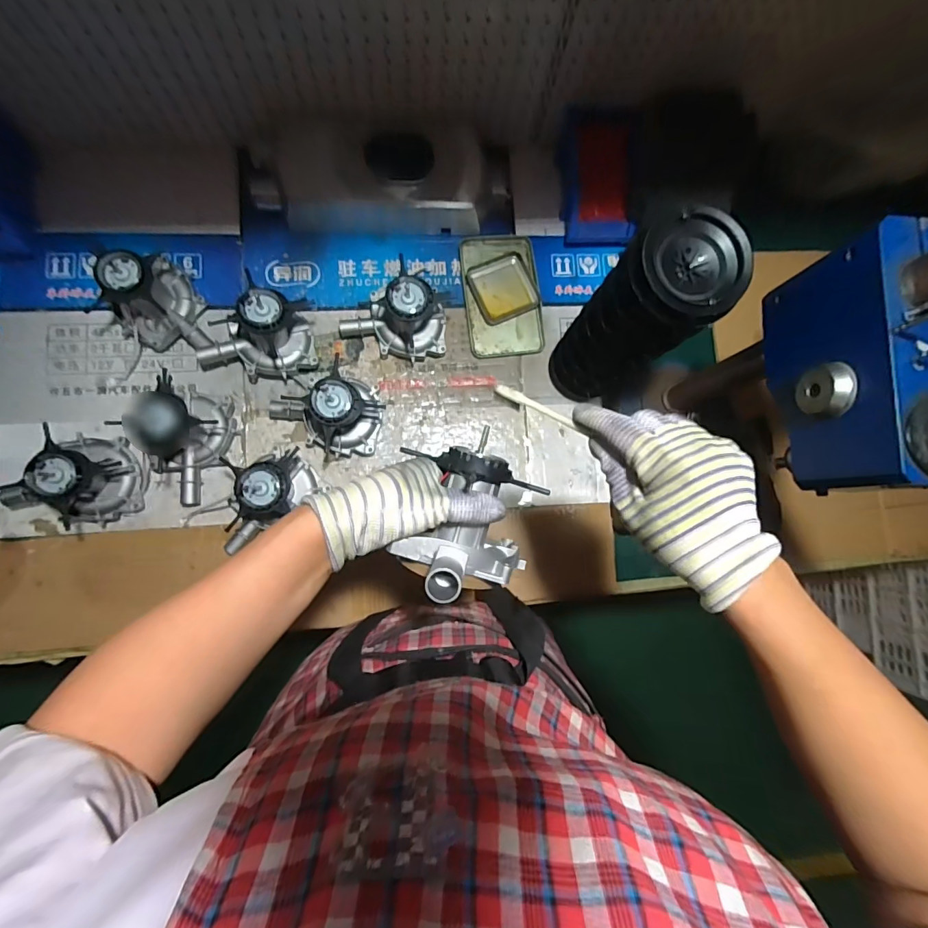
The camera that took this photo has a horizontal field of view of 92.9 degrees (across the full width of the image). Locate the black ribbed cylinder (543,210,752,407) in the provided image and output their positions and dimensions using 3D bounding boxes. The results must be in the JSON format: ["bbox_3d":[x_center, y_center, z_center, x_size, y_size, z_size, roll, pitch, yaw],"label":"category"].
[{"bbox_3d":[0.189,-0.154,0.542,0.091,0.321,0.096,1,82,-6],"label":"black ribbed cylinder"}]

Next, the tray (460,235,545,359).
[{"bbox_3d":[0.062,-0.270,0.707,0.119,0.013,0.197,-6,83,-6],"label":"tray"}]

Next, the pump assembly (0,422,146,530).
[{"bbox_3d":[-0.518,0.016,0.566,0.150,0.105,0.115,5,82,-5],"label":"pump assembly"}]

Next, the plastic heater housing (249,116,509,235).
[{"bbox_3d":[-0.118,-0.417,0.644,0.362,0.087,0.119,-3,83,-6],"label":"plastic heater housing"}]

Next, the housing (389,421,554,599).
[{"bbox_3d":[0.007,0.038,0.346,0.112,0.090,0.123,12,81,-4],"label":"housing"}]

